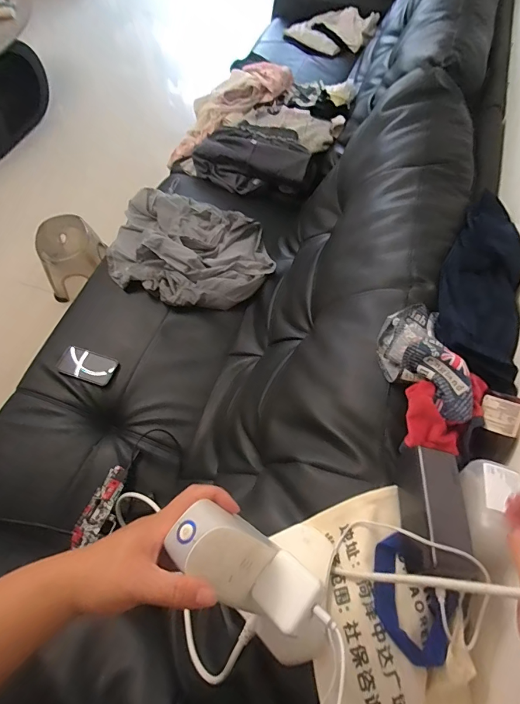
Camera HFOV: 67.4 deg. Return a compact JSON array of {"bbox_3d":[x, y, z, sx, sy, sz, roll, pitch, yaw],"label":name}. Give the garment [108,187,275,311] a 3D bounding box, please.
[{"bbox_3d":[-0.238,-0.333,1.289,0.569,0.120,0.422,19,64,9],"label":"garment"}]

